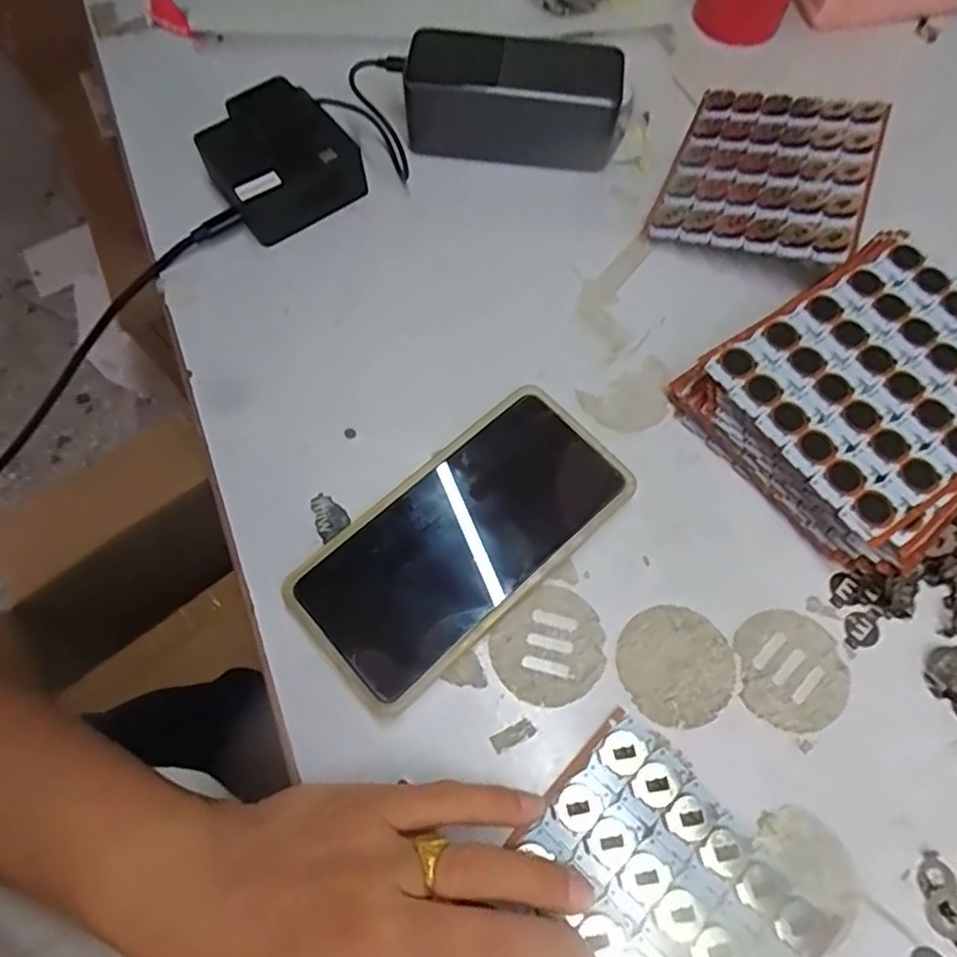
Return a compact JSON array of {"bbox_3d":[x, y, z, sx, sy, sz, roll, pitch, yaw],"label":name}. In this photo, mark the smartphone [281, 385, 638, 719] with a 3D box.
[{"bbox_3d":[-0.007,0.029,0.312,0.166,0.016,0.080,-40,73,-15],"label":"smartphone"}]

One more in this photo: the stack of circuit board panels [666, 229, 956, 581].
[{"bbox_3d":[0.204,-0.041,0.330,0.150,0.042,0.130,-33,72,-13],"label":"stack of circuit board panels"}]

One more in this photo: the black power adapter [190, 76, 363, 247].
[{"bbox_3d":[-0.124,-0.196,0.388,0.082,0.040,0.081,-35,72,-13],"label":"black power adapter"}]

